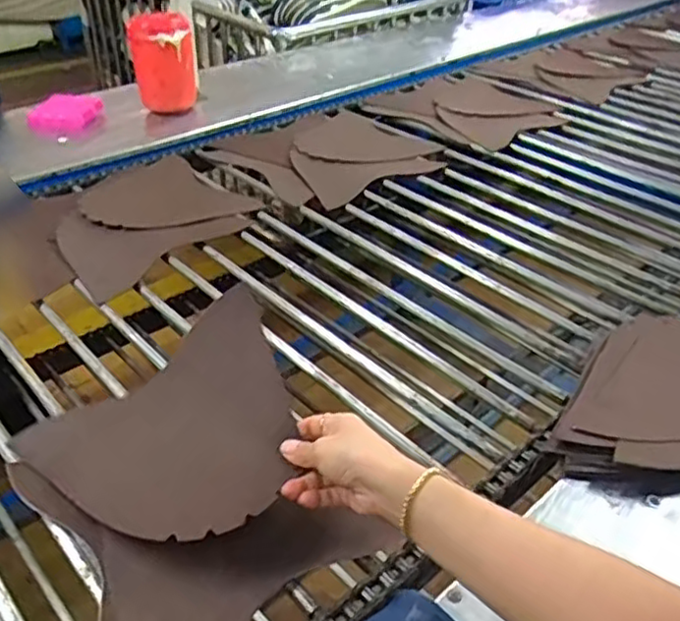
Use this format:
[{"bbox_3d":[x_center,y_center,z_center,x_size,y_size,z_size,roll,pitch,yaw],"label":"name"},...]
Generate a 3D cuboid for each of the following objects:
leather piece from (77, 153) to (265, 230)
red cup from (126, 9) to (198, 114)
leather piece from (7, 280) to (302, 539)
[{"bbox_3d":[-0.281,-0.178,1.026,0.215,0.013,0.238,-29,47,-35],"label":"leather piece"},{"bbox_3d":[-0.331,-0.458,1.256,0.113,0.180,0.090,-7,38,-13],"label":"red cup"},{"bbox_3d":[-0.133,0.100,0.602,0.245,0.019,0.227,-40,50,-19],"label":"leather piece"}]

